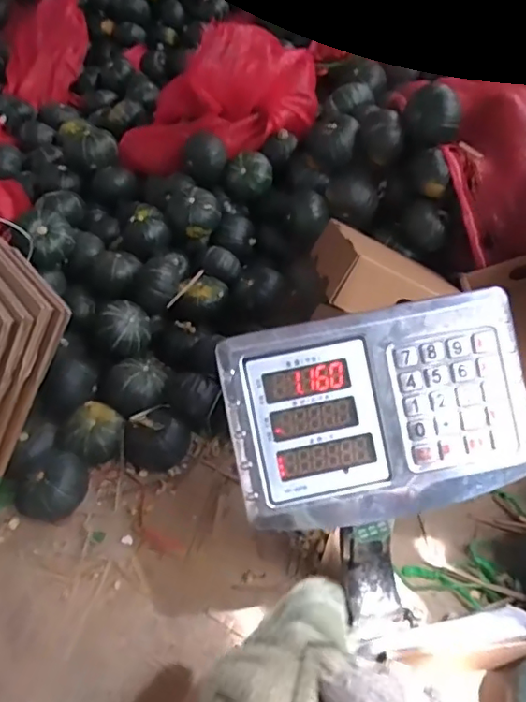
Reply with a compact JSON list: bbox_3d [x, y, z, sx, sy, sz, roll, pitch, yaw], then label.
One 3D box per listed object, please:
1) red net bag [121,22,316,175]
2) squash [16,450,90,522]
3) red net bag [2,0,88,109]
[{"bbox_3d":[-0.110,-0.512,1.155,0.417,0.227,0.173,-12,40,28],"label":"red net bag"},{"bbox_3d":[-0.306,0.195,0.812,0.084,0.070,0.092,-4,45,4],"label":"squash"},{"bbox_3d":[-0.605,-0.842,1.568,0.214,0.106,0.391,-10,72,24],"label":"red net bag"}]

